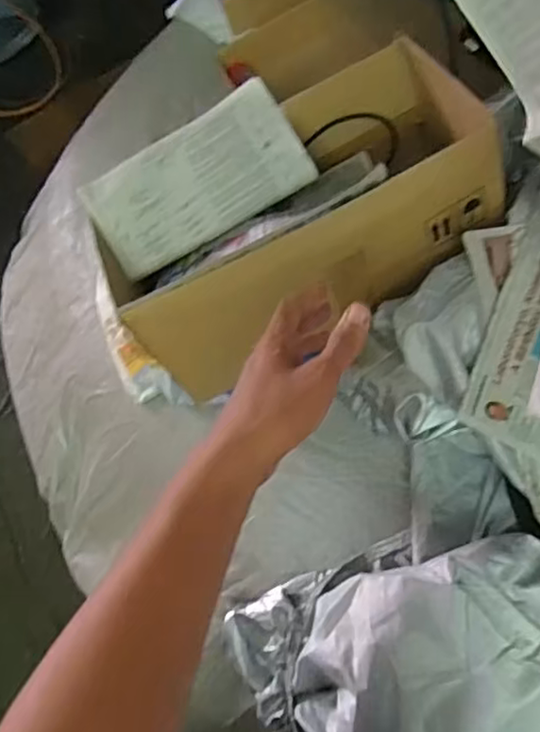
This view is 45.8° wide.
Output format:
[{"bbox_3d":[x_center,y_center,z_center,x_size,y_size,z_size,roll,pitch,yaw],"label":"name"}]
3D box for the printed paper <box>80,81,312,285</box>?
[{"bbox_3d":[-0.096,-0.237,0.820,0.272,0.017,0.149,-30,84,6],"label":"printed paper"}]

